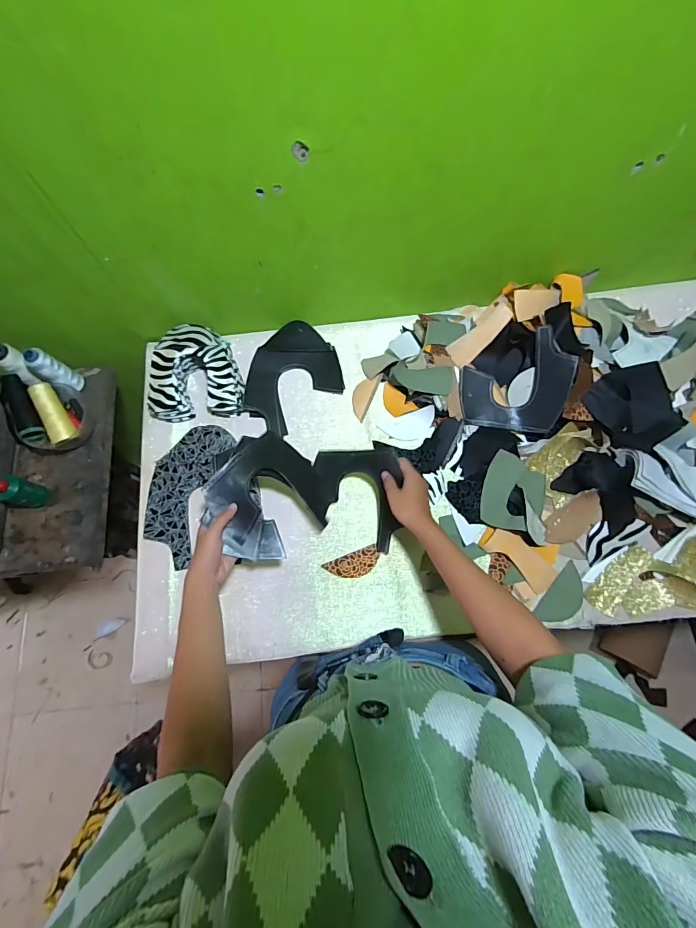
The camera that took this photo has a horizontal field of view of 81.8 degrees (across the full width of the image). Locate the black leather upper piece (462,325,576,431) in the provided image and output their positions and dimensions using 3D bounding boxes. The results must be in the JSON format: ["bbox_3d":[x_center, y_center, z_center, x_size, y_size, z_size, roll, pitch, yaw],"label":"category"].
[{"bbox_3d":[0.288,-0.144,0.695,0.175,0.019,0.168,4,103,17],"label":"black leather upper piece"}]

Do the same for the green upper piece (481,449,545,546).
[{"bbox_3d":[0.288,0.054,0.682,0.116,0.034,0.123,21,75,8],"label":"green upper piece"}]

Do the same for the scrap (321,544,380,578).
[{"bbox_3d":[0.009,0.172,0.681,0.094,0.004,0.040,-21,74,-5],"label":"scrap"}]

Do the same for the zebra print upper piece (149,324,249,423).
[{"bbox_3d":[-0.287,-0.172,0.754,0.168,0.071,0.167,-9,74,-1],"label":"zebra print upper piece"}]

